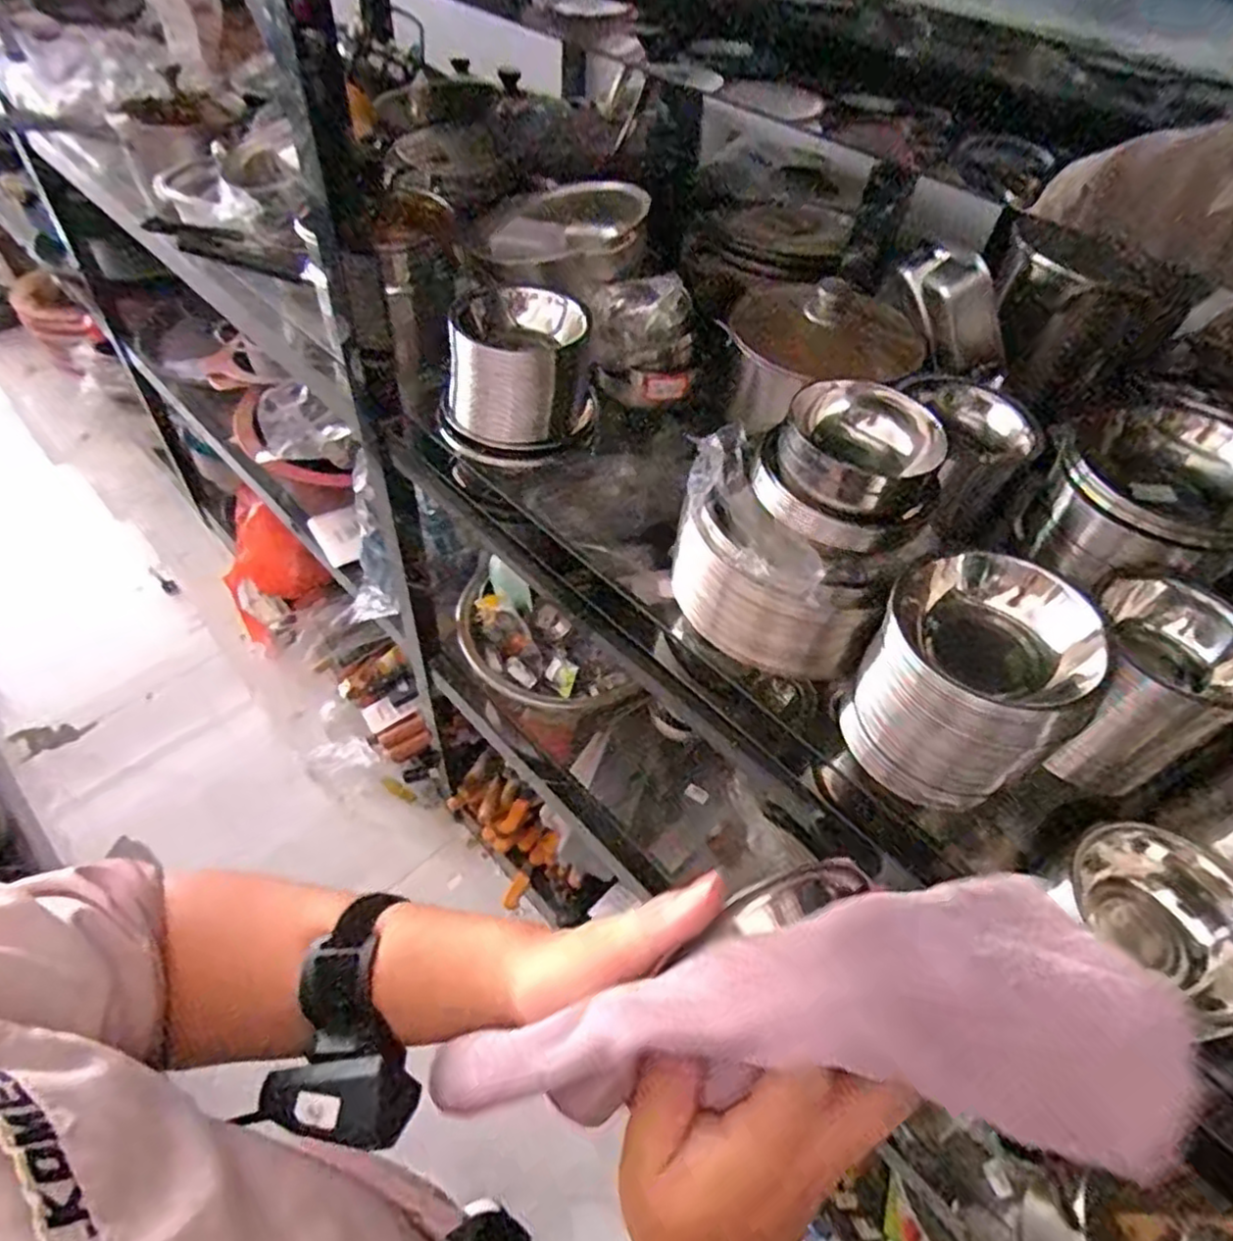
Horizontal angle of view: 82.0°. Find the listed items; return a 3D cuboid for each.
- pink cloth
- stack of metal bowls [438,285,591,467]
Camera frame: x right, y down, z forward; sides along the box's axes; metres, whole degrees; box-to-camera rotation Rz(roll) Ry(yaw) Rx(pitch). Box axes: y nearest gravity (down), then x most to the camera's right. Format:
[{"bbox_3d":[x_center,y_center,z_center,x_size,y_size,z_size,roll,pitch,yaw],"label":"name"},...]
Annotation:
[{"bbox_3d":[0.057,0.152,0.257,0.280,0.115,0.078,-8,50,5],"label":"pink cloth"},{"bbox_3d":[-0.098,-0.249,0.725,0.133,0.139,0.106,23,52,12],"label":"stack of metal bowls"}]

